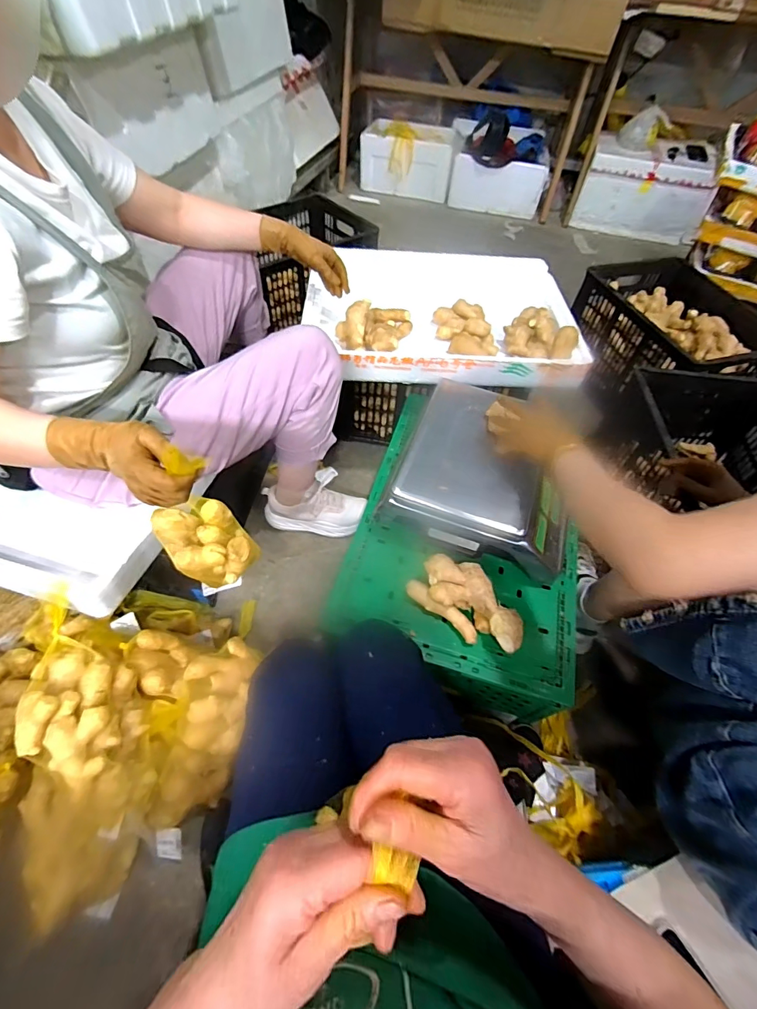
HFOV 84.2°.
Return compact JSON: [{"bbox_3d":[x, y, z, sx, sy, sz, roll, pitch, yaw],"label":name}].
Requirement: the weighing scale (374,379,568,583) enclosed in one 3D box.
[{"bbox_3d":[0.215,-0.068,0.782,0.324,0.103,0.335,19,57,9],"label":"weighing scale"}]

